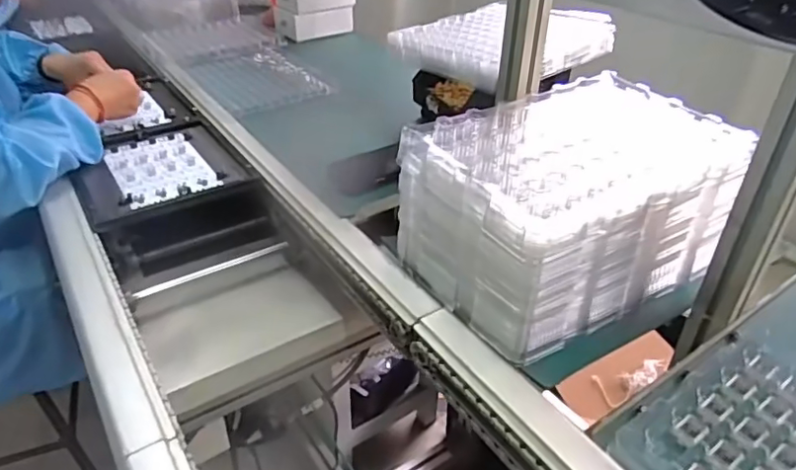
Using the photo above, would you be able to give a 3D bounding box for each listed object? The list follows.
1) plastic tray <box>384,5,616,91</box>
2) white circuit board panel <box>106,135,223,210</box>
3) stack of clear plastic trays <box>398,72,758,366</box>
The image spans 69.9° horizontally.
[{"bbox_3d":[0.168,-0.320,0.922,0.283,0.054,0.249,-25,43,-34],"label":"plastic tray"},{"bbox_3d":[-0.364,-0.104,0.876,0.126,0.010,0.198,-23,41,-24],"label":"white circuit board panel"},{"bbox_3d":[0.195,-0.046,0.644,0.345,0.142,0.236,-23,41,-23],"label":"stack of clear plastic trays"}]

